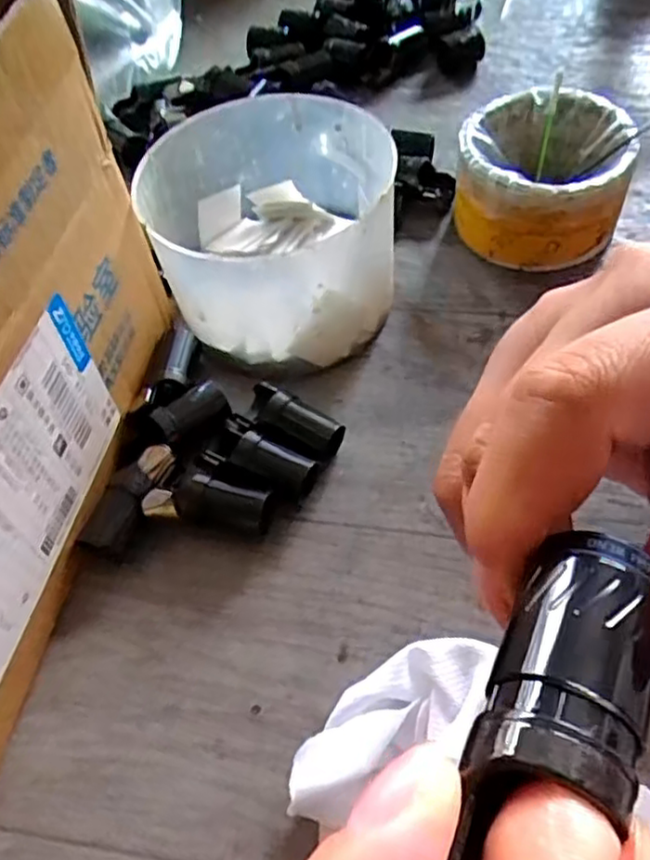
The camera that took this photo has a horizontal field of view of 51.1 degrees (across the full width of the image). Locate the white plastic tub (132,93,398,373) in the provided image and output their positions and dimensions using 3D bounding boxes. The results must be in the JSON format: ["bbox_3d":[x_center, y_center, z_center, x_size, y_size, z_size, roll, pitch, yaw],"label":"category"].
[{"bbox_3d":[-0.021,-0.095,0.332,0.109,0.076,0.113,-2,56,3],"label":"white plastic tub"}]

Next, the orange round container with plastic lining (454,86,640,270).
[{"bbox_3d":[0.114,-0.132,0.357,0.085,0.049,0.086,-2,56,3],"label":"orange round container with plastic lining"}]

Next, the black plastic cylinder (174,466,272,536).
[{"bbox_3d":[-0.044,0.030,0.287,0.043,0.020,0.024,11,58,11],"label":"black plastic cylinder"}]

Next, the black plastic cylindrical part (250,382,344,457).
[{"bbox_3d":[-0.015,-0.003,0.304,0.050,0.020,0.018,29,63,22],"label":"black plastic cylindrical part"}]

